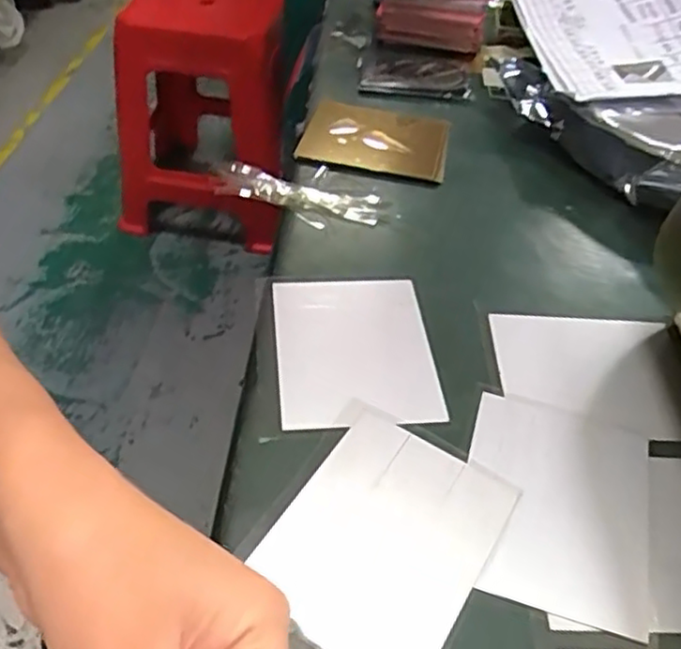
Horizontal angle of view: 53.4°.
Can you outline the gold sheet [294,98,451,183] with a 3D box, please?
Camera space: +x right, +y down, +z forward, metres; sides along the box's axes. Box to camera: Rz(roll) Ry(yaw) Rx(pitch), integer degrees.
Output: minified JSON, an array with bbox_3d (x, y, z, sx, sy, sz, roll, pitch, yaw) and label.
[{"bbox_3d":[0.026,-0.135,0.497,0.104,0.009,0.088,11,47,5],"label":"gold sheet"}]

